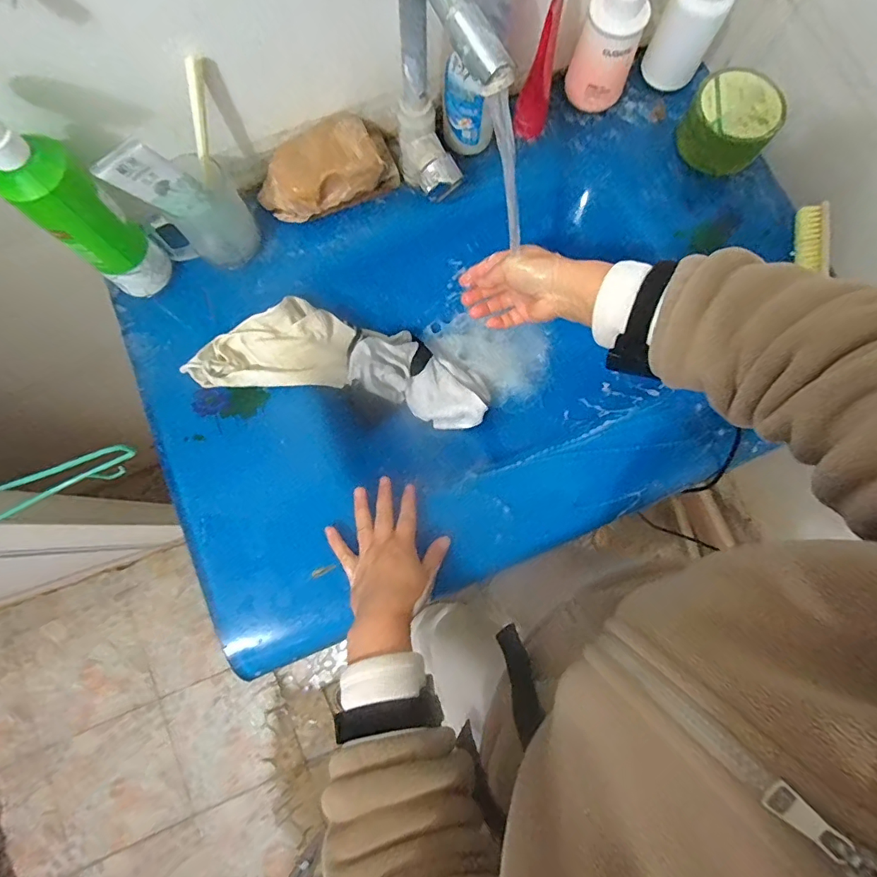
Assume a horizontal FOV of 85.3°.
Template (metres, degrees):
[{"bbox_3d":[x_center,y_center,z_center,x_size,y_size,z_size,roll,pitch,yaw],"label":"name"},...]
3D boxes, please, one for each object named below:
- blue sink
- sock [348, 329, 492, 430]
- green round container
[{"bbox_3d":[0.066,-0.098,0.582,0.693,0.148,0.441,-24,81,-5],"label":"blue sink"},{"bbox_3d":[-0.017,-0.081,0.603,0.176,0.083,0.104,21,80,3],"label":"sock"},{"bbox_3d":[0.340,-0.370,0.561,0.096,0.062,0.086,38,81,6],"label":"green round container"}]

